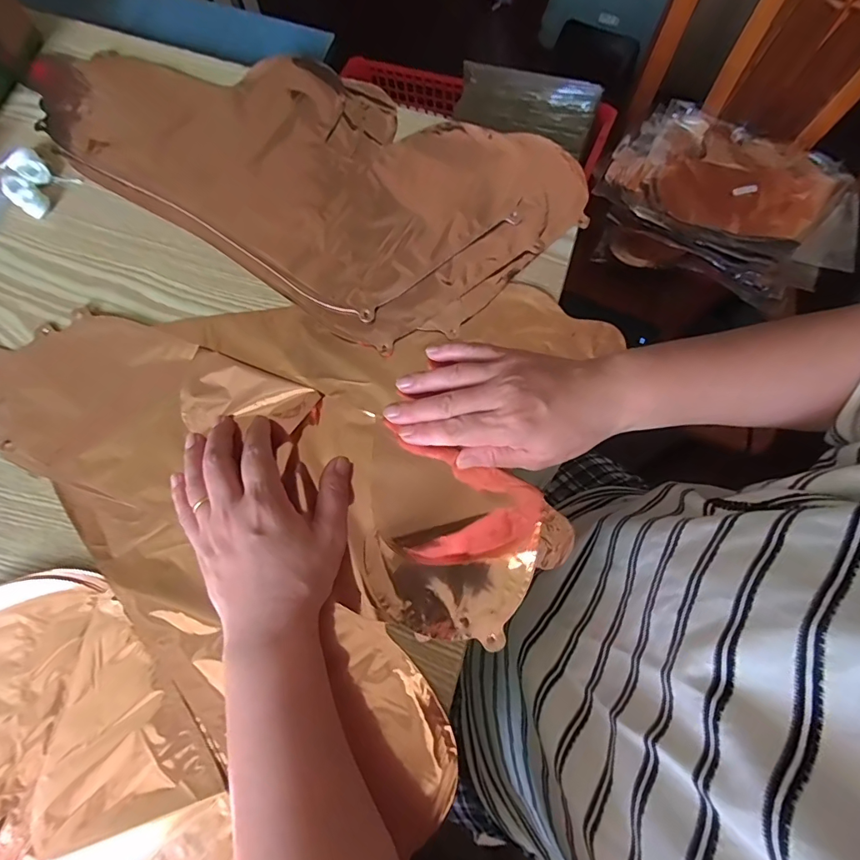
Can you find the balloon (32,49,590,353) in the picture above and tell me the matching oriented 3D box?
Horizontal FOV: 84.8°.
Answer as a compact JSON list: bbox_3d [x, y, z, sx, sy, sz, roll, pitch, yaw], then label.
[{"bbox_3d":[-0.110,-0.244,0.412,0.439,0.006,0.239,34,76,8],"label":"balloon"}]

